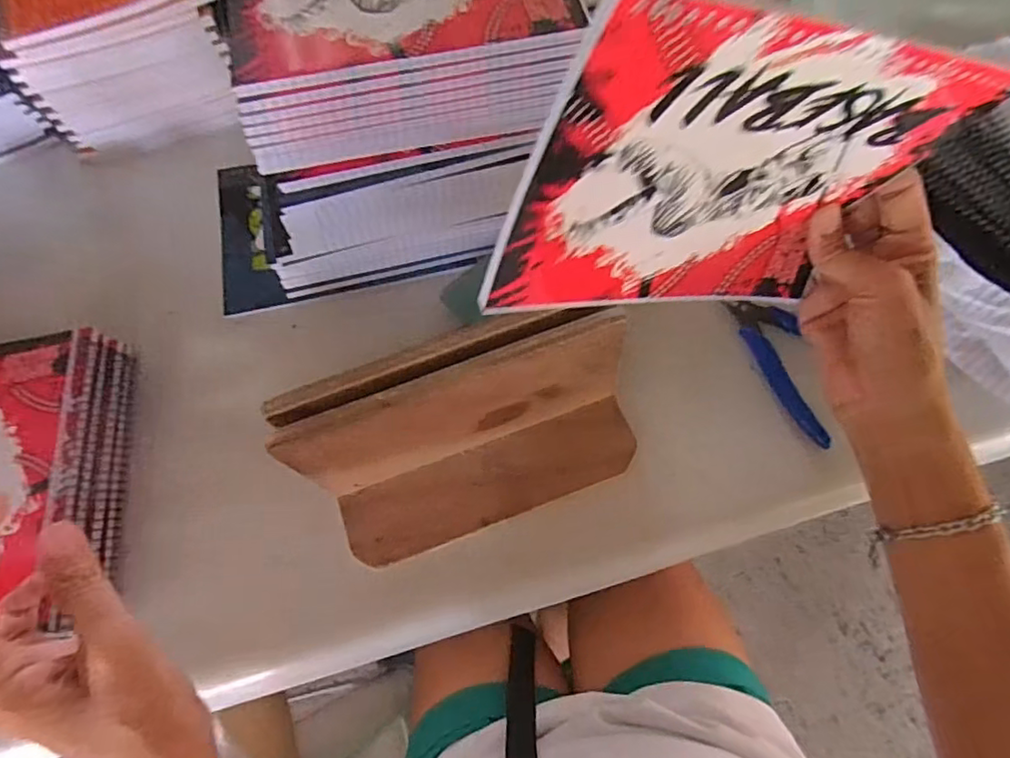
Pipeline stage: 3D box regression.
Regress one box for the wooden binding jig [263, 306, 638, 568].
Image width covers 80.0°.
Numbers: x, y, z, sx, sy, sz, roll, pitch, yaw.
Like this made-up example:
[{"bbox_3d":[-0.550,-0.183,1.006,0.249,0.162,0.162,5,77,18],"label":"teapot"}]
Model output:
[{"bbox_3d":[-0.018,0.034,0.354,0.193,0.121,0.078,-20,68,-5],"label":"wooden binding jig"}]

